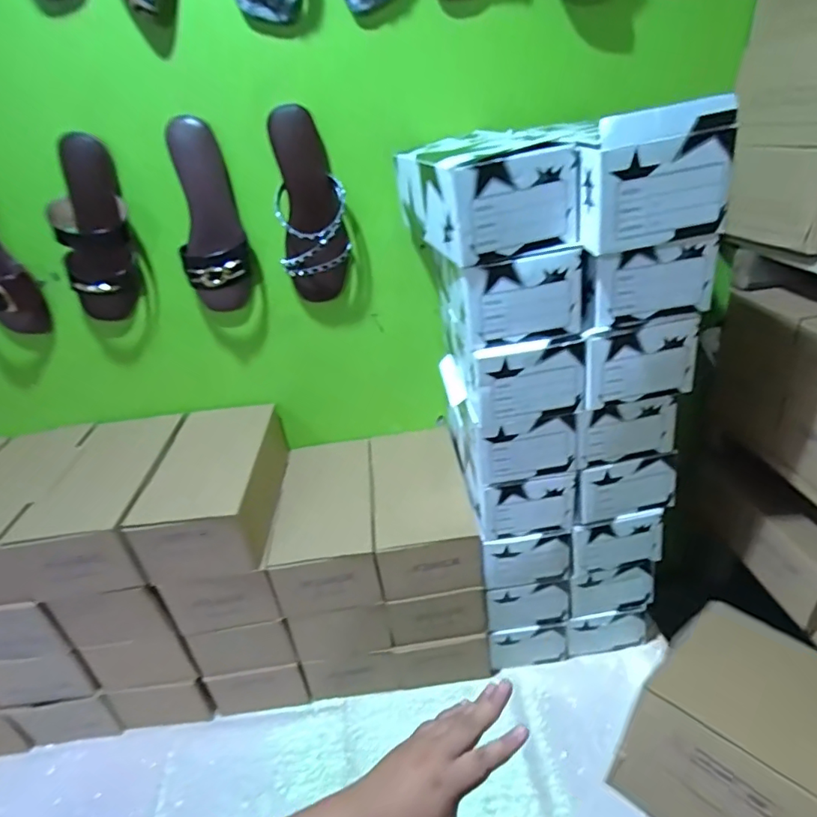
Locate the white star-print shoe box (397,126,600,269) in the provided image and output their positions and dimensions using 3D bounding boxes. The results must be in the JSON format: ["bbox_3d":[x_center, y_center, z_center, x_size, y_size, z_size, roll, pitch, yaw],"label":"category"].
[{"bbox_3d":[0.074,-0.248,0.593,0.128,0.100,0.263,-12,29,-10],"label":"white star-print shoe box"}]

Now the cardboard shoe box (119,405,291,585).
[{"bbox_3d":[-0.270,0.108,0.758,0.148,0.099,0.271,-7,29,-2],"label":"cardboard shoe box"}]

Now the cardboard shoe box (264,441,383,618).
[{"bbox_3d":[-0.121,0.172,0.814,0.139,0.097,0.265,-7,29,-2],"label":"cardboard shoe box"}]

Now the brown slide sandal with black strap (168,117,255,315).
[{"bbox_3d":[-0.266,-0.243,0.701,0.090,0.232,0.055,-17,31,-19],"label":"brown slide sandal with black strap"}]

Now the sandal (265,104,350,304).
[{"bbox_3d":[-0.130,-0.257,0.700,0.094,0.233,0.056,-10,29,-6],"label":"sandal"}]

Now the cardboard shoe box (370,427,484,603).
[{"bbox_3d":[0.018,0.150,0.818,0.138,0.102,0.266,-7,29,-1],"label":"cardboard shoe box"}]

